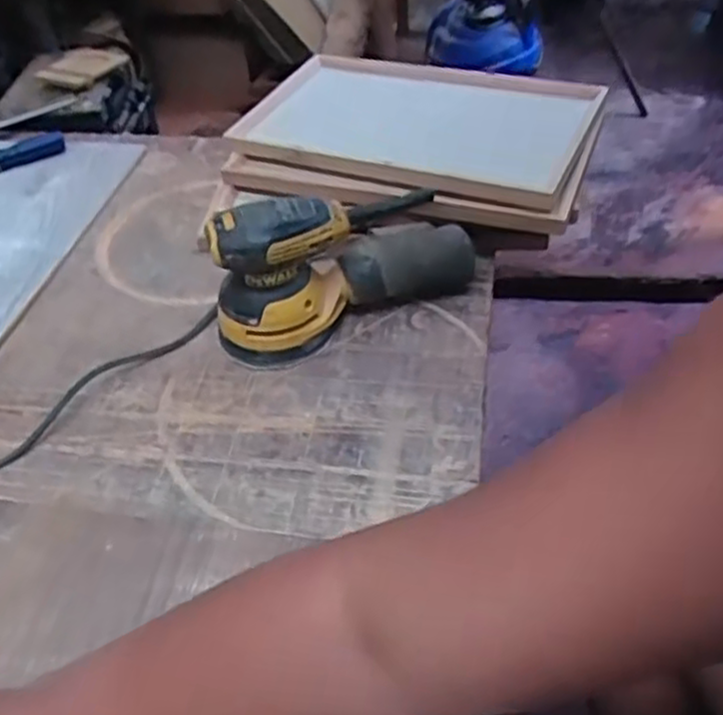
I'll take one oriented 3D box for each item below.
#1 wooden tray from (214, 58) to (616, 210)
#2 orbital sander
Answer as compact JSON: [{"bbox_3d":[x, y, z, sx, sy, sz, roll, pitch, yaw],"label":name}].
[{"bbox_3d":[0.065,-0.274,0.889,0.431,0.066,0.251,16,47,20],"label":"wooden tray"},{"bbox_3d":[-0.026,-0.102,0.732,0.244,0.142,0.108,-21,46,-16],"label":"orbital sander"}]

